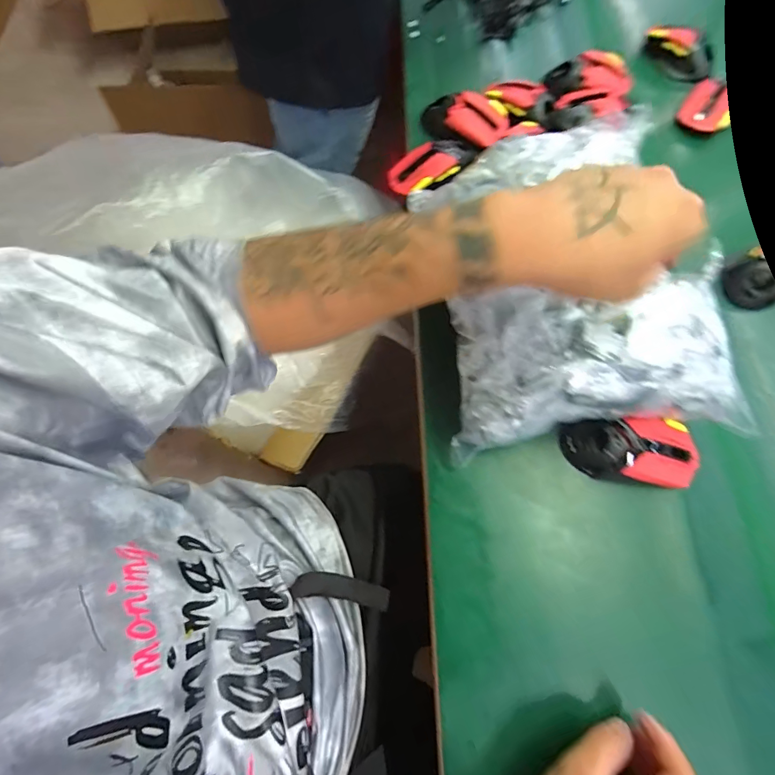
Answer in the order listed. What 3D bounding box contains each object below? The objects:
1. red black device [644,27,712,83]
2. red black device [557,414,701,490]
[{"bbox_3d":[0.419,-0.480,0.597,0.103,0.045,0.024,40,74,13],"label":"red black device"},{"bbox_3d":[0.240,0.063,0.410,0.123,0.040,0.064,10,70,2],"label":"red black device"}]

